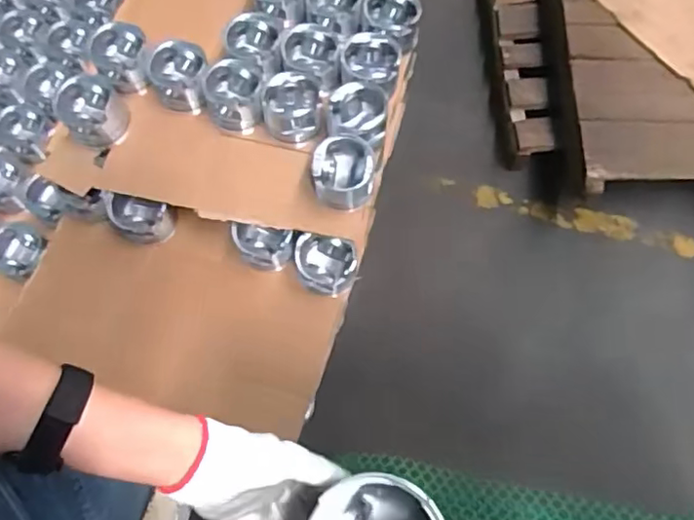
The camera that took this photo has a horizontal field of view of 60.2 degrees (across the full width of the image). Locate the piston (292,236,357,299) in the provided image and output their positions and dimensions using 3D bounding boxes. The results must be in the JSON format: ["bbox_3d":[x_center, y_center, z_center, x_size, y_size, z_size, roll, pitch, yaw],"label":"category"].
[{"bbox_3d":[-0.040,0.011,1.115,0.113,0.091,0.091,14,70,5],"label":"piston"}]

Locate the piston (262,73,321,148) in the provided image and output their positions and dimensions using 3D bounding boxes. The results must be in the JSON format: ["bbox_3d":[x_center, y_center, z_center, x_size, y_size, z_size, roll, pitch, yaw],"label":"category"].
[{"bbox_3d":[-0.102,-0.290,1.139,0.112,0.072,0.123,-1,69,0],"label":"piston"}]

